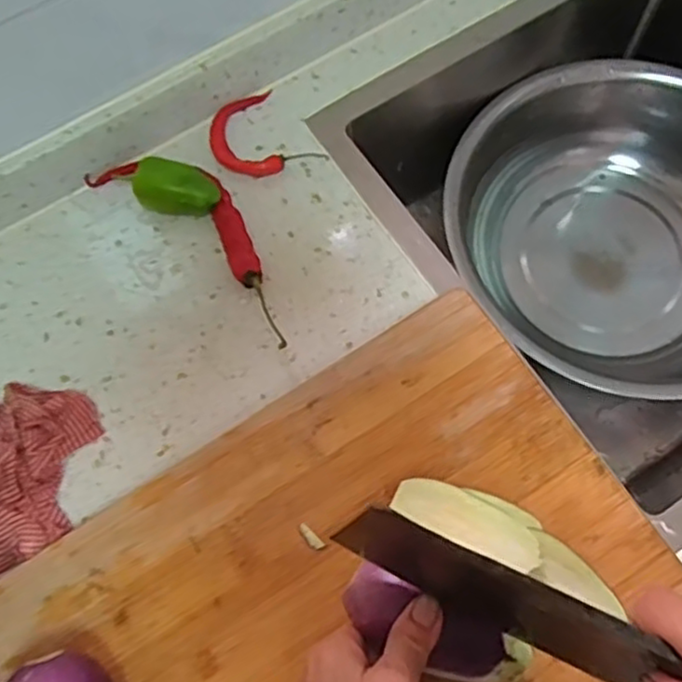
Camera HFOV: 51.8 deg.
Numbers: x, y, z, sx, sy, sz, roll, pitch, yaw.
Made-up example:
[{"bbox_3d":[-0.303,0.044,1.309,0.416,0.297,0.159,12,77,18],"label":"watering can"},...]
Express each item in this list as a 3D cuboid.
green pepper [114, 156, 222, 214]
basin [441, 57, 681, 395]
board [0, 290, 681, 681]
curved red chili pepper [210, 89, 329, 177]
[{"bbox_3d":[-0.126,-0.115,0.536,0.070,0.038,0.039,6,70,3],"label":"green pepper"},{"bbox_3d":[0.270,-0.106,0.689,0.332,0.097,0.318,0,70,1],"label":"basin"},{"bbox_3d":[0.003,0.175,0.439,0.387,0.022,0.284,-32,73,-10],"label":"board"},{"bbox_3d":[-0.068,-0.162,0.566,0.071,0.013,0.087,-34,73,-11],"label":"curved red chili pepper"}]

